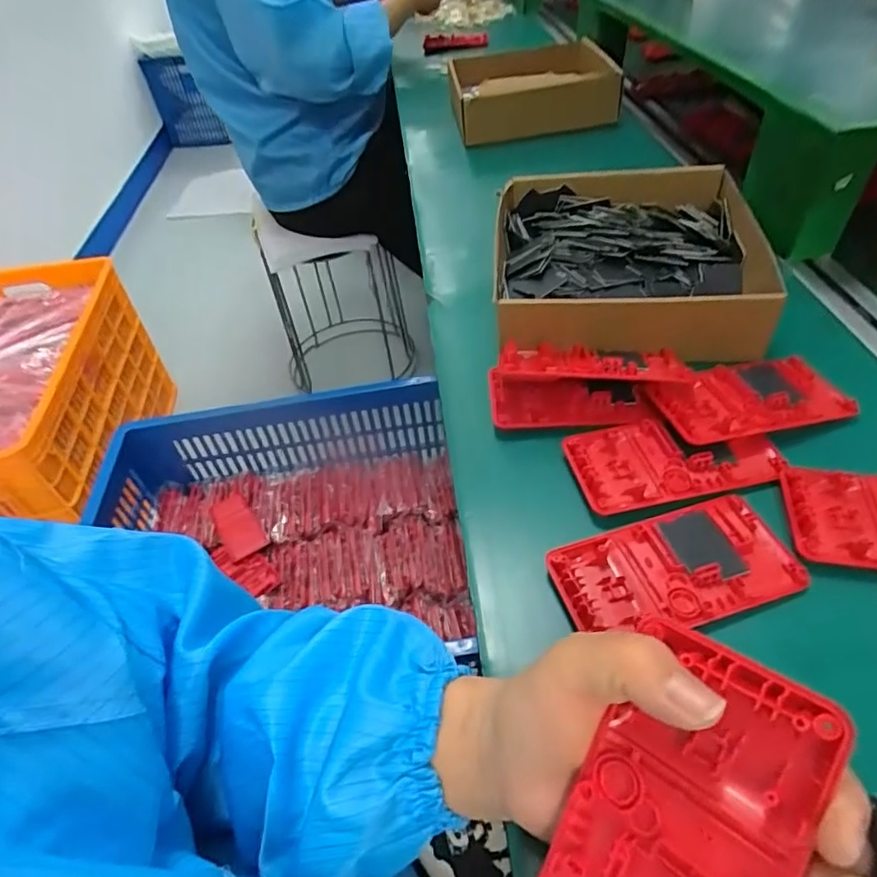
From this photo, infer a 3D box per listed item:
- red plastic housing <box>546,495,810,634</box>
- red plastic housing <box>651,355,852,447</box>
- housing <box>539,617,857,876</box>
[{"bbox_3d":[0.122,0.068,0.294,0.119,0.009,0.061,-16,48,-7],"label":"red plastic housing"},{"bbox_3d":[0.198,-0.027,0.362,0.115,0.016,0.055,-14,47,-6],"label":"red plastic housing"},{"bbox_3d":[0.069,0.121,0.167,0.060,0.019,0.120,27,96,28],"label":"housing"}]

